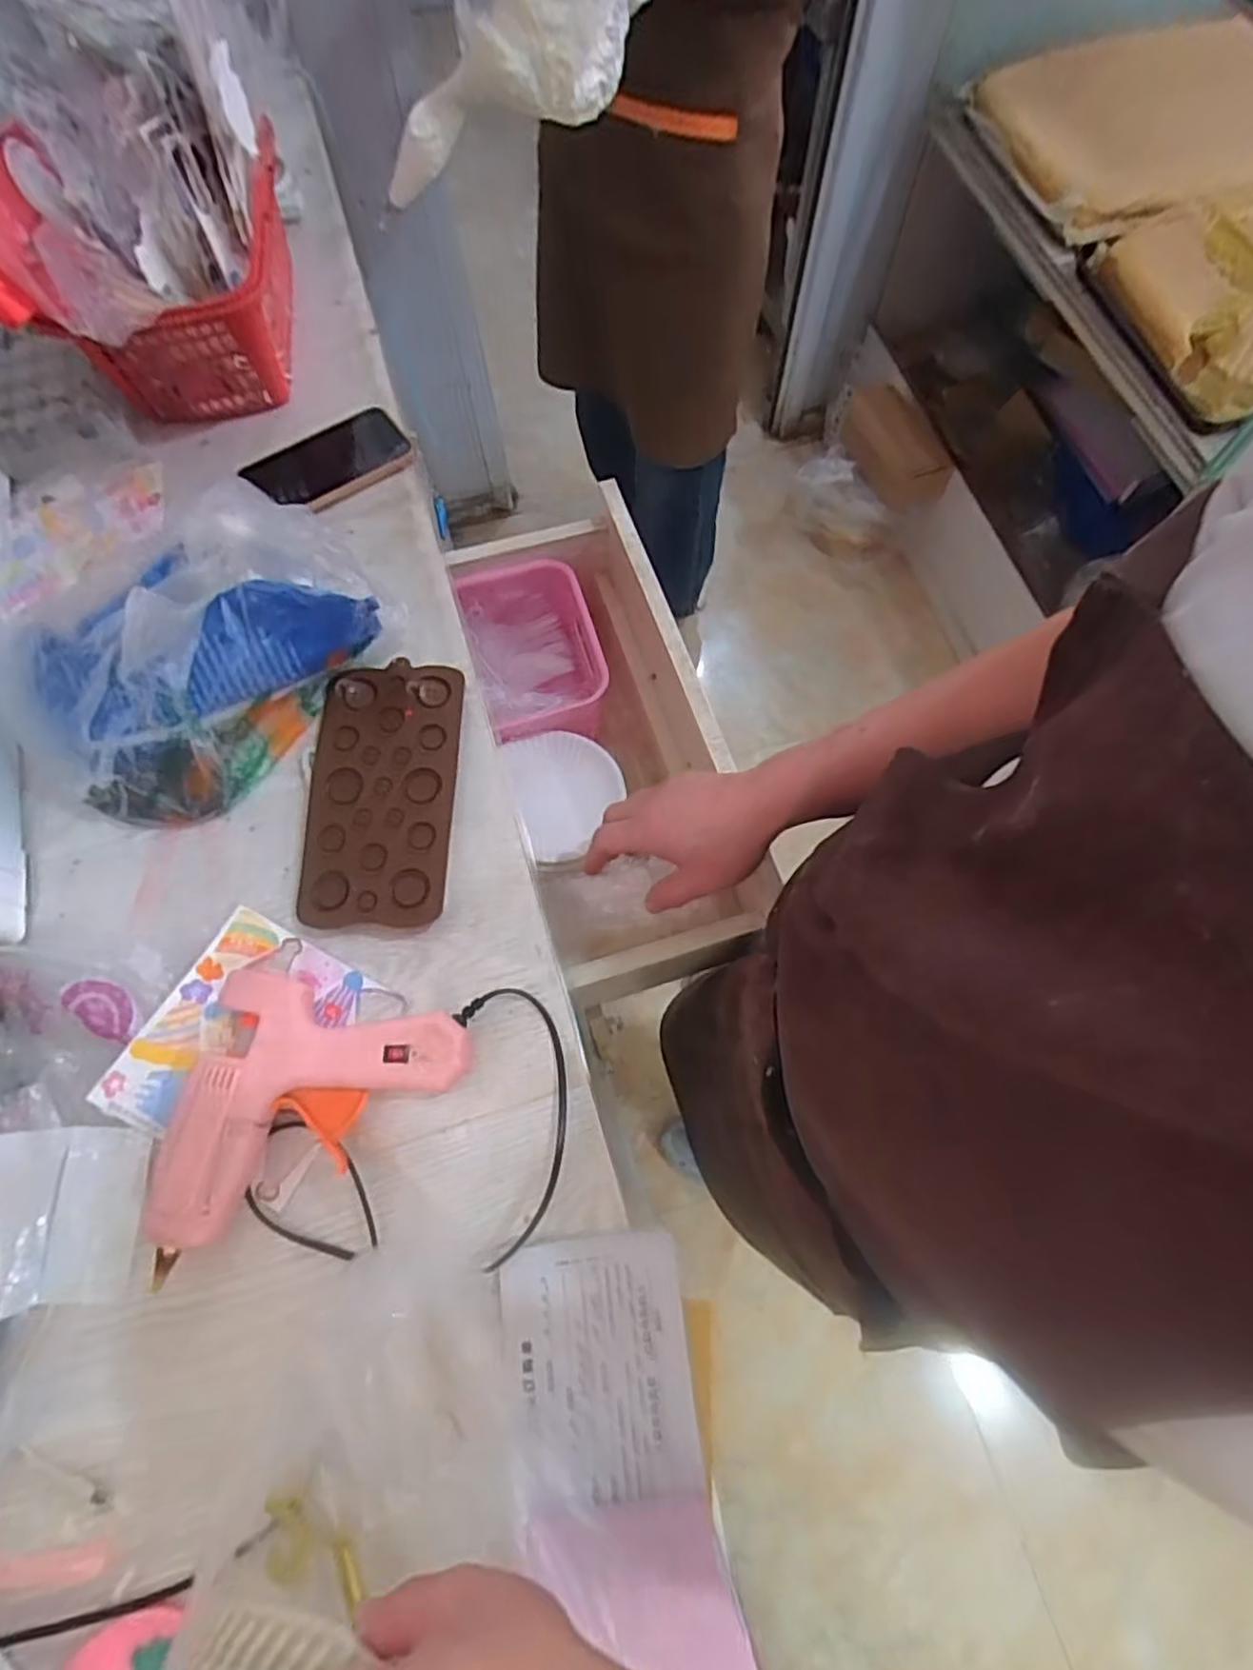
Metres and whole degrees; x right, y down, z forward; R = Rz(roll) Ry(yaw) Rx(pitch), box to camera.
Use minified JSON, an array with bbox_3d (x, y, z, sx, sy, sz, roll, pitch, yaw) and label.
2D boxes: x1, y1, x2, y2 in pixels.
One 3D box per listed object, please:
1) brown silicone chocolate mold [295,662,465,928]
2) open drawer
[{"bbox_3d":[-0.179,-0.036,0.548,0.105,0.020,0.208,1,70,1],"label":"brown silicone chocolate mold"},{"bbox_3d":[-0.023,-0.084,0.670,0.174,0.132,0.415,-18,71,-6],"label":"open drawer"}]

